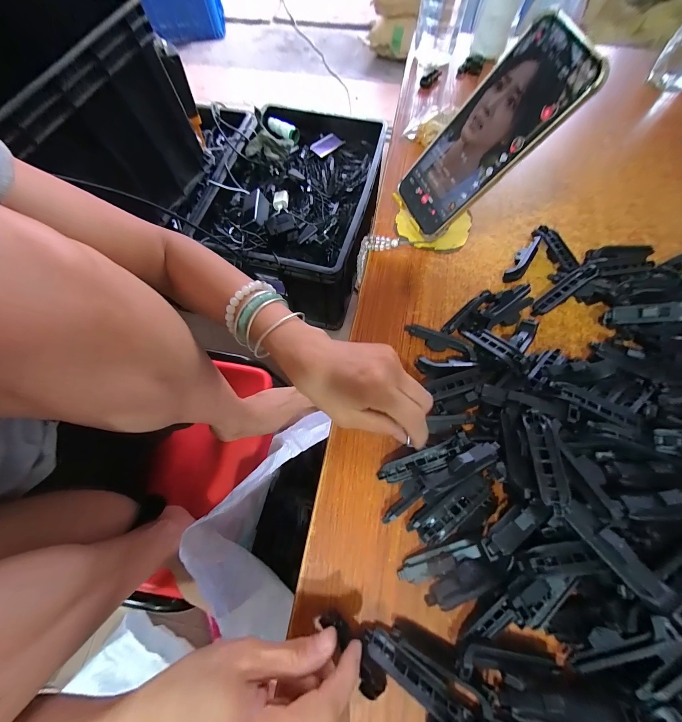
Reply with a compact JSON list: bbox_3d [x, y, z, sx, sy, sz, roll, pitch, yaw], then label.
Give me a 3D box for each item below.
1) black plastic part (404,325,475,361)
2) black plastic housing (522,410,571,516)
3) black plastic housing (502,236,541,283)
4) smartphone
[{"bbox_3d":[0.101,-0.018,0.297,0.072,0.018,0.013,23,70,10],"label":"black plastic part"},{"bbox_3d":[0.156,0.074,0.220,0.019,0.012,0.073,5,69,3],"label":"black plastic housing"},{"bbox_3d":[0.209,-0.116,0.333,0.018,0.017,0.070,36,73,15],"label":"black plastic housing"},{"bbox_3d":[0.130,-0.204,0.271,0.008,0.168,0.079,-9,68,-45],"label":"smartphone"}]

